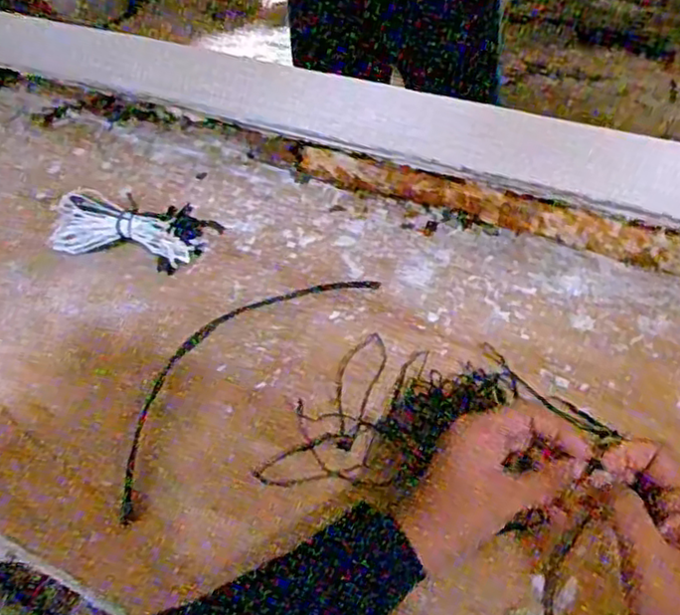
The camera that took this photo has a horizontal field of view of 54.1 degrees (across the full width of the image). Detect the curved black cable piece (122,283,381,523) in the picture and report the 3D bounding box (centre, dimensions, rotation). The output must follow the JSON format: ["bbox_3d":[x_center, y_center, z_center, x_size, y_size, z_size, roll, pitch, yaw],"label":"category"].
[{"bbox_3d":[-0.092,0.042,0.562,0.091,0.007,0.282,30,58,27],"label":"curved black cable piece"}]

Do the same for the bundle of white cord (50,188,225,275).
[{"bbox_3d":[-0.195,-0.077,0.638,0.151,0.049,0.070,9,49,-4],"label":"bundle of white cord"}]

